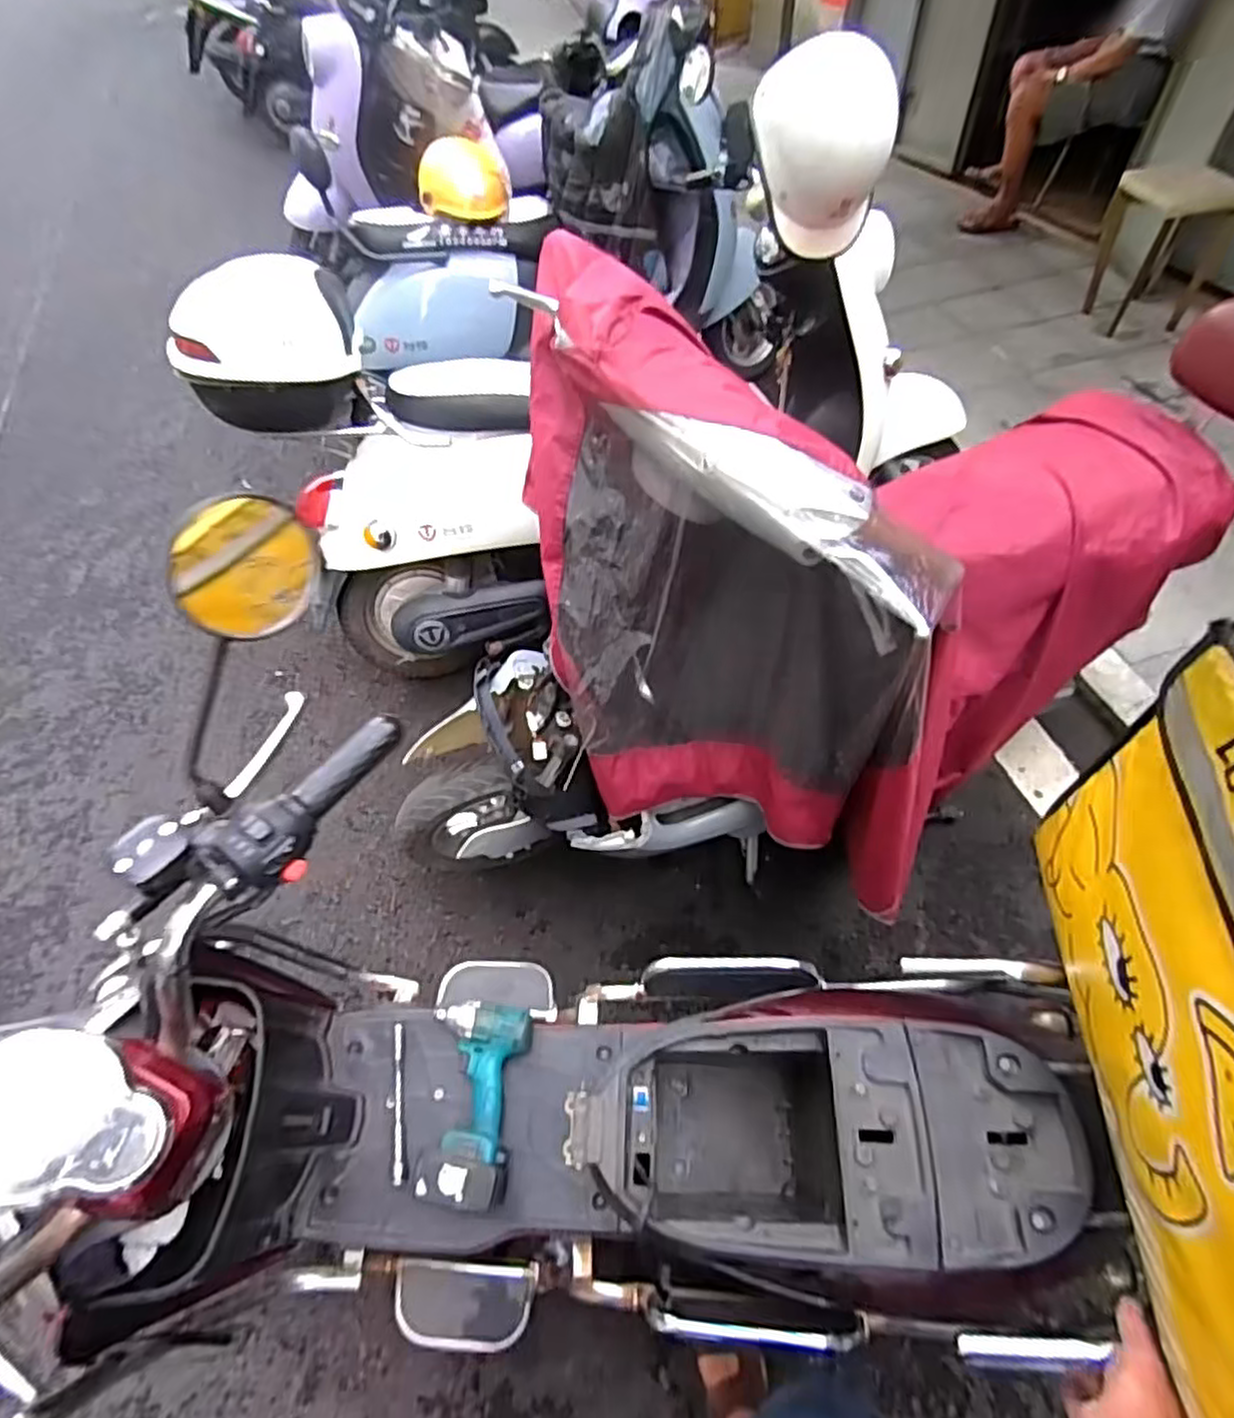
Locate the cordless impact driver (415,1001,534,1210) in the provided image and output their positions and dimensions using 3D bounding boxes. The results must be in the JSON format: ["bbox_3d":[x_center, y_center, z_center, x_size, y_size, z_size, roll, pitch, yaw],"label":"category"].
[{"bbox_3d":[-0.193,0.540,1.001,0.121,0.089,0.242,3,60,5],"label":"cordless impact driver"}]

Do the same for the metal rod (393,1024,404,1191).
[{"bbox_3d":[-0.310,0.555,1.026,0.014,0.012,0.201,-10,60,-3],"label":"metal rod"}]

